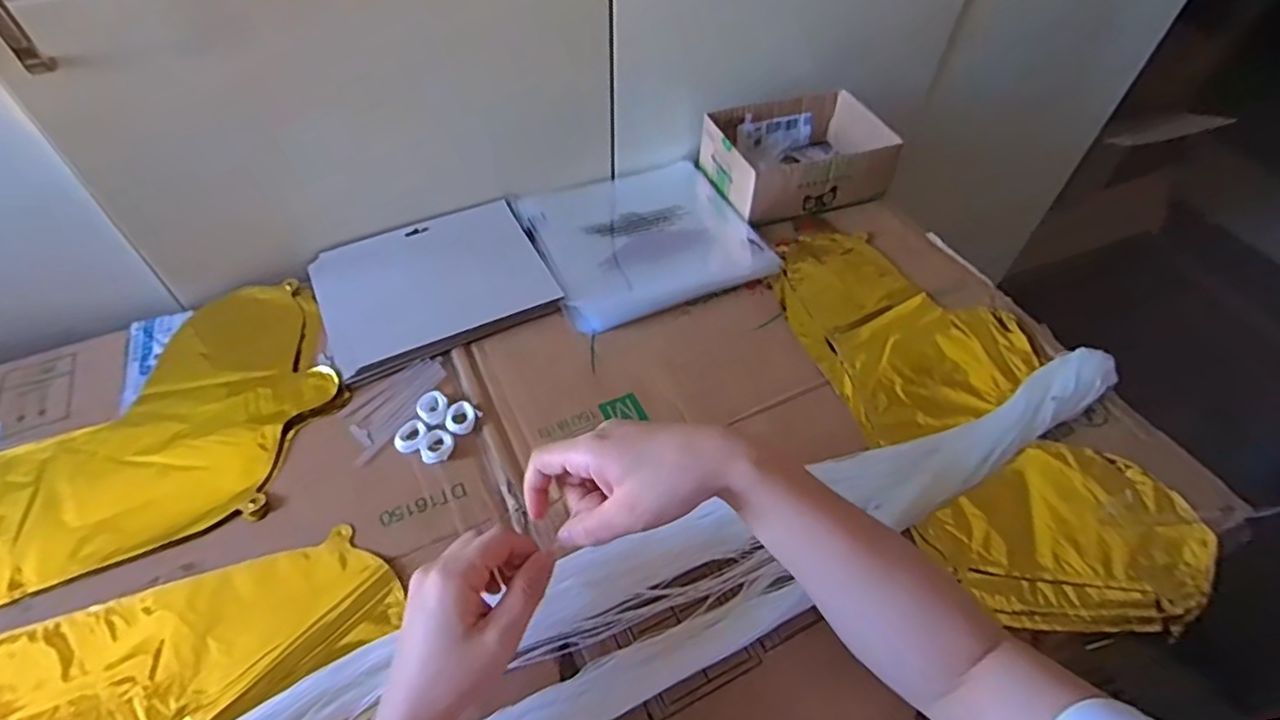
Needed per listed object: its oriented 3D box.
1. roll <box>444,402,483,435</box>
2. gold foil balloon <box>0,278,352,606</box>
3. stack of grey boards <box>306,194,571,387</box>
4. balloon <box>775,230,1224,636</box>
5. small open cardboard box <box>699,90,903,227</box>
[{"bbox_3d":[-0.147,0.048,0.515,0.025,0.008,0.028,20,54,13],"label":"roll"},{"bbox_3d":[-0.450,0.076,0.487,0.406,0.016,0.229,-24,56,-20],"label":"gold foil balloon"},{"bbox_3d":[-0.198,-0.078,0.606,0.208,0.011,0.169,-22,56,-18],"label":"stack of grey boards"},{"bbox_3d":[0.281,0.030,0.556,0.213,0.034,0.417,-17,54,-15],"label":"balloon"},{"bbox_3d":[0.180,-0.234,0.717,0.189,0.067,0.146,-16,54,-14],"label":"small open cardboard box"}]

